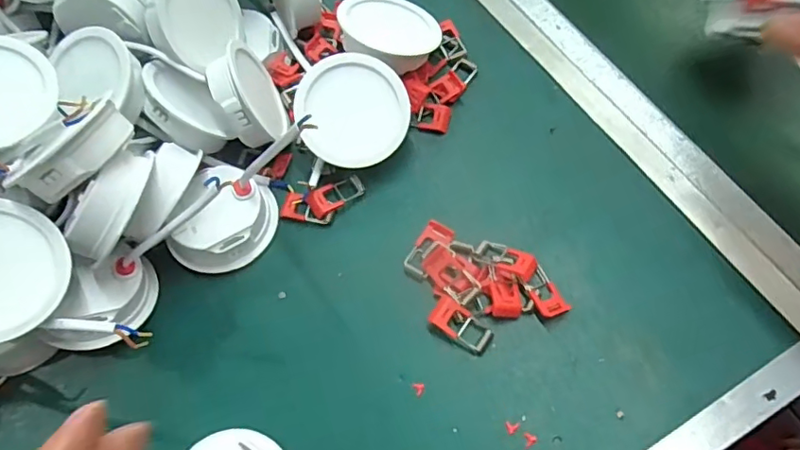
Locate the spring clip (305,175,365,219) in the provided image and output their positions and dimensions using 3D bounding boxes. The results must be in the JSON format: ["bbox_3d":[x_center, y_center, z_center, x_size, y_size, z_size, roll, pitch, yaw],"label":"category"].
[{"bbox_3d":[-0.041,-0.020,0.366,0.038,0.007,0.018,-29,67,-8],"label":"spring clip"}]

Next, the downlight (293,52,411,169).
[{"bbox_3d":[-0.032,-0.073,0.367,0.069,0.025,0.070,-31,95,-8],"label":"downlight"}]

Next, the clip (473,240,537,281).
[{"bbox_3d":[0.063,0.020,0.335,0.035,0.014,0.017,27,71,16],"label":"clip"}]

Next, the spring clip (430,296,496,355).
[{"bbox_3d":[0.035,0.058,0.322,0.036,0.004,0.018,36,71,2],"label":"spring clip"}]

